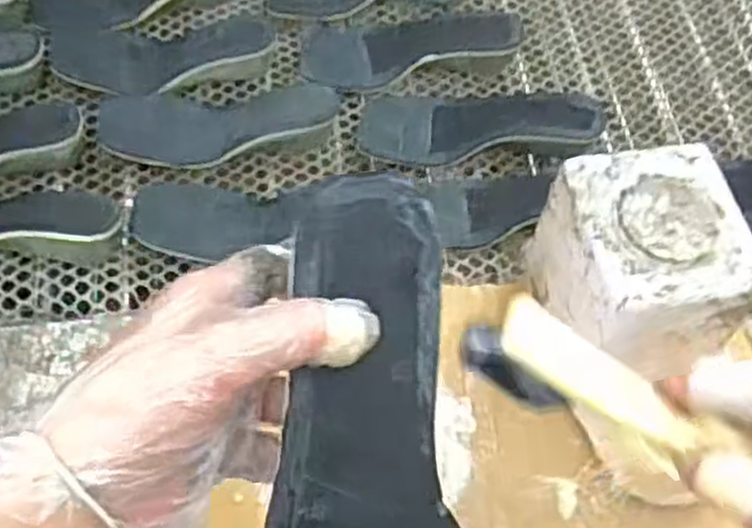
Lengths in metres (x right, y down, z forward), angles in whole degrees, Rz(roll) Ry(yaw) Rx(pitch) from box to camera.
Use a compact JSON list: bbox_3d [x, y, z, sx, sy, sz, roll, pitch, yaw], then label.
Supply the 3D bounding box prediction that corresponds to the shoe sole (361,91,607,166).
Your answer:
[{"bbox_3d":[0.095,-0.134,0.751,0.222,0.024,0.074,-3,60,11],"label":"shoe sole"}]

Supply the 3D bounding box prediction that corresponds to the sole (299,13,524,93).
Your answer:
[{"bbox_3d":[0.031,-0.224,0.792,0.210,0.034,0.086,-11,62,-8],"label":"sole"}]

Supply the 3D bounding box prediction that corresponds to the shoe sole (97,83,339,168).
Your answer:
[{"bbox_3d":[-0.147,-0.128,0.745,0.221,0.024,0.082,-2,61,-3],"label":"shoe sole"}]

